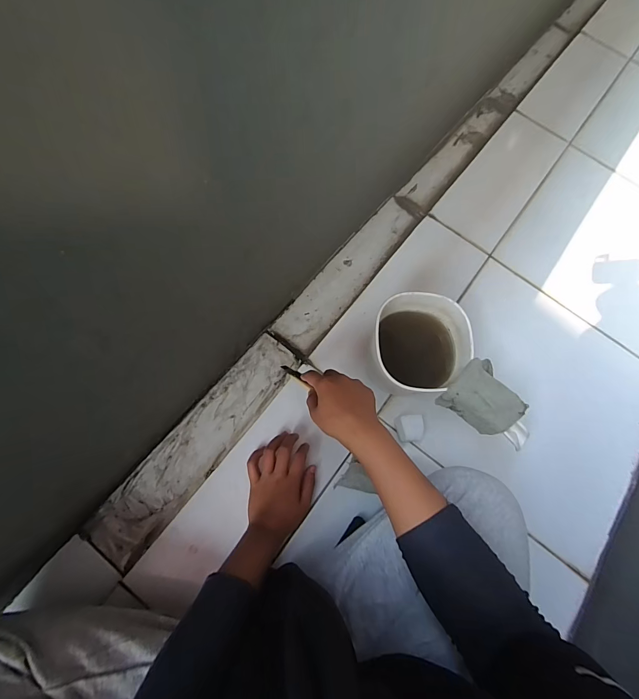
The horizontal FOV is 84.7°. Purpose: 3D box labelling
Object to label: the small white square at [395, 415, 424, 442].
[{"bbox_3d":[0.144,0.125,0.553,0.036,0.032,0.039,-4,72,-7],"label":"small white square"}]

